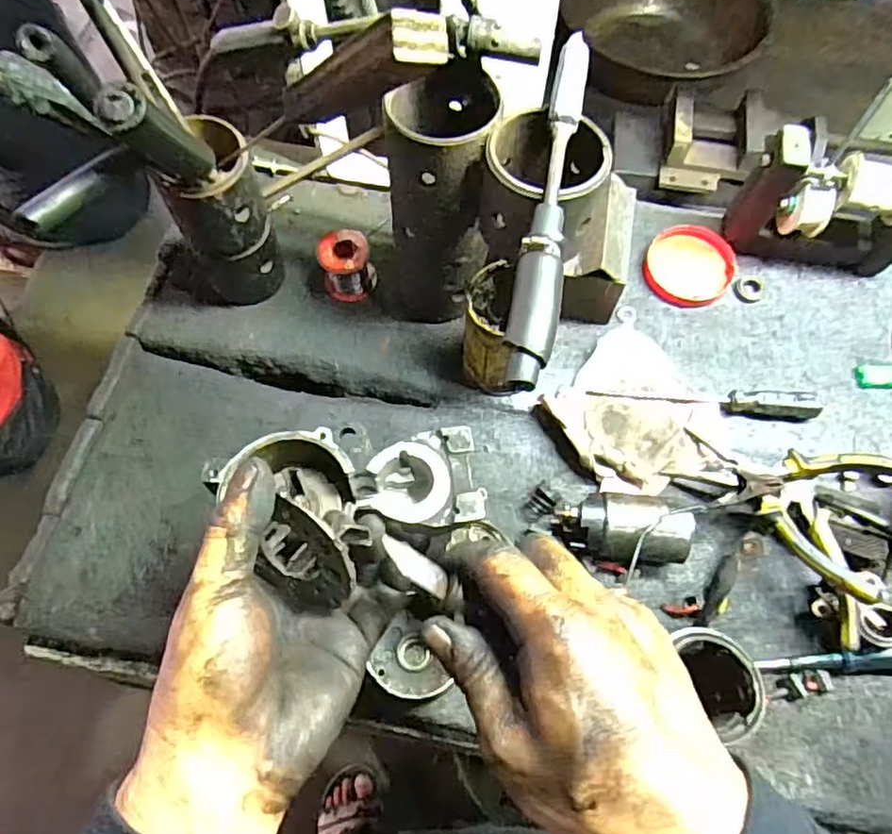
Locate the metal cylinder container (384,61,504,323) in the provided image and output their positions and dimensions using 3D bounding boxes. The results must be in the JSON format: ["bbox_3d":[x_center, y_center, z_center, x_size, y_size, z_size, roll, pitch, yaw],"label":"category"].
[{"bbox_3d":[-0.005,-0.178,0.551,0.082,0.210,0.096,11,65,4],"label":"metal cylinder container"}]

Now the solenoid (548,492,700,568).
[{"bbox_3d":[0.147,0.097,0.541,0.106,0.054,0.054,10,65,4],"label":"solenoid"}]

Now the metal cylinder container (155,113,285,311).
[{"bbox_3d":[-0.197,-0.176,0.579,0.075,0.159,0.077,-20,67,-10],"label":"metal cylinder container"}]

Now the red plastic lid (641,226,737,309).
[{"bbox_3d":[0.251,-0.156,0.658,0.087,0.012,0.085,0,79,0],"label":"red plastic lid"}]

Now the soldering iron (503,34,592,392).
[{"bbox_3d":[0.067,-0.139,0.410,0.028,0.039,0.252,10,65,4],"label":"soldering iron"}]

